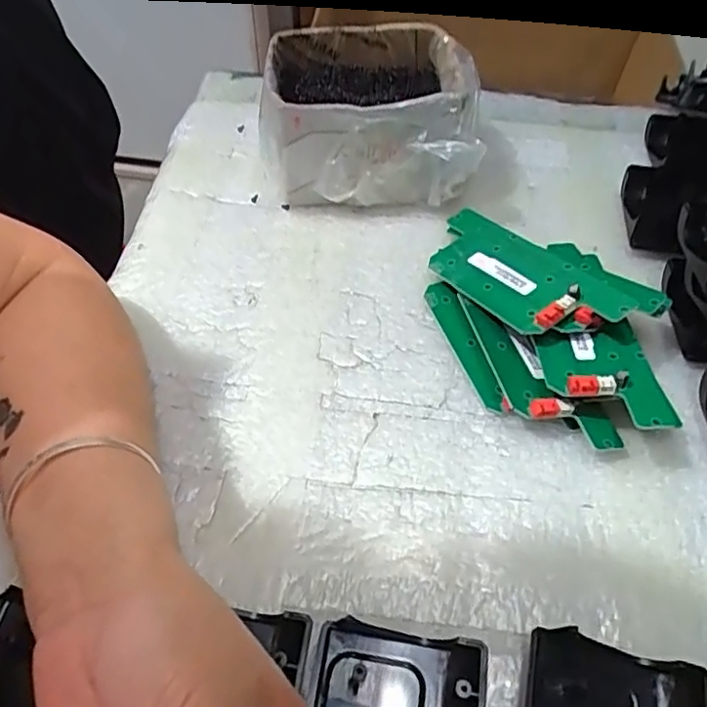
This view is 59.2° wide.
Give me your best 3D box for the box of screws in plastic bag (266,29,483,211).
[{"bbox_3d":[0.010,-0.155,0.414,0.138,0.076,0.103,-1,55,0],"label":"box of screws in plastic bag"}]

